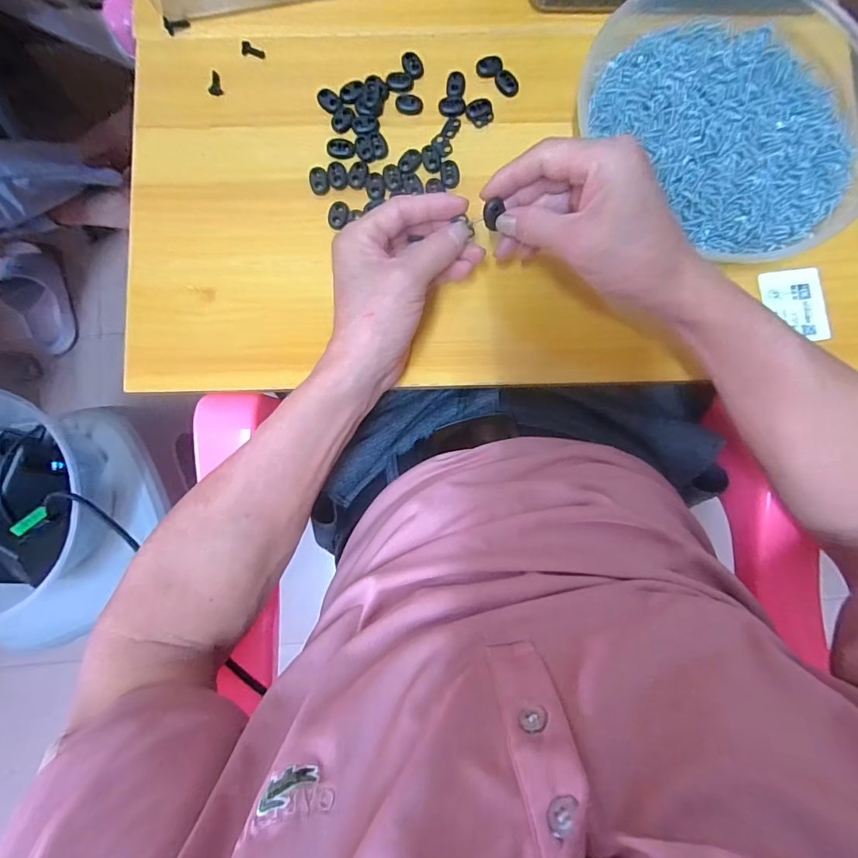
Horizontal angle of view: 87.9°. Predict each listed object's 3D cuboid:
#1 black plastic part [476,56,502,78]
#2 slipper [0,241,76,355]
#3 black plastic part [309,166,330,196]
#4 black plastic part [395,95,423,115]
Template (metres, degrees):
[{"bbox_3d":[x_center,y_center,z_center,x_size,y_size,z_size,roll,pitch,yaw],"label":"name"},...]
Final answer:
[{"bbox_3d":[0.049,-0.295,0.361,0.022,0.004,0.017,-10,86,-1],"label":"black plastic part"},{"bbox_3d":[-0.735,-0.244,0.835,0.112,0.066,0.199,-10,110,-1],"label":"slipper"},{"bbox_3d":[-0.087,-0.198,0.356,0.015,0.005,0.020,-15,86,-2],"label":"black plastic part"},{"bbox_3d":[-0.016,-0.263,0.360,0.021,0.004,0.016,-2,86,-1],"label":"black plastic part"}]

